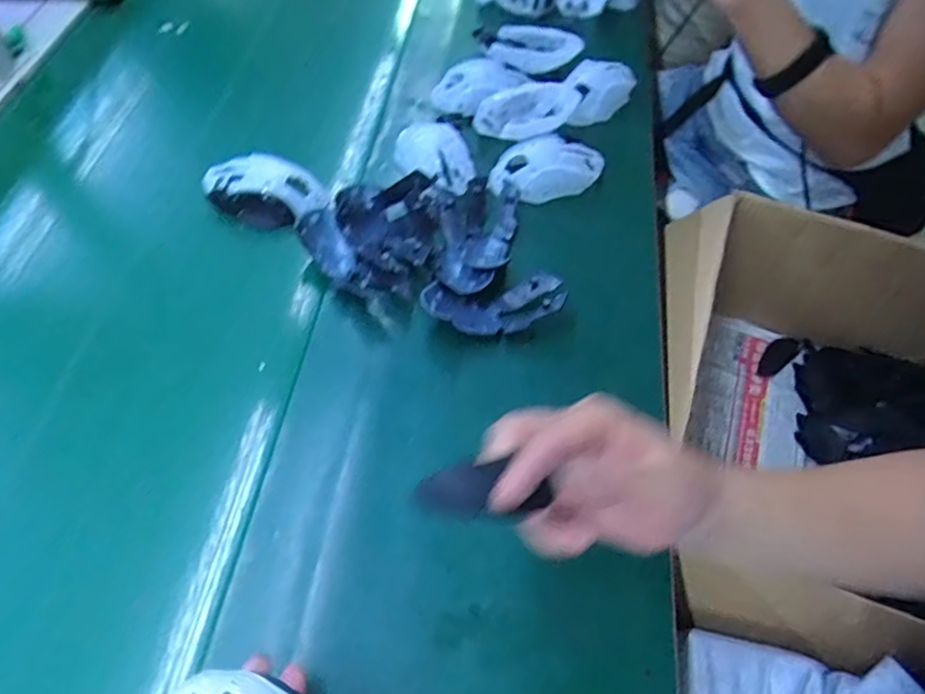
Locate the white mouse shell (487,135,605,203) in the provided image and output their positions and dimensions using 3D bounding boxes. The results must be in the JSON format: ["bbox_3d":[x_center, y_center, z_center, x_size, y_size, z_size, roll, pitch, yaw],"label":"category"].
[{"bbox_3d":[0.087,-0.180,0.626,0.116,0.033,0.064,-1,56,-3],"label":"white mouse shell"}]

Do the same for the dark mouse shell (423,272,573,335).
[{"bbox_3d":[0.028,-0.033,0.531,0.117,0.030,0.052,-11,57,-10],"label":"dark mouse shell"}]

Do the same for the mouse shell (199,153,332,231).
[{"bbox_3d":[-0.193,-0.151,0.607,0.114,0.041,0.061,0,56,-3],"label":"mouse shell"}]

